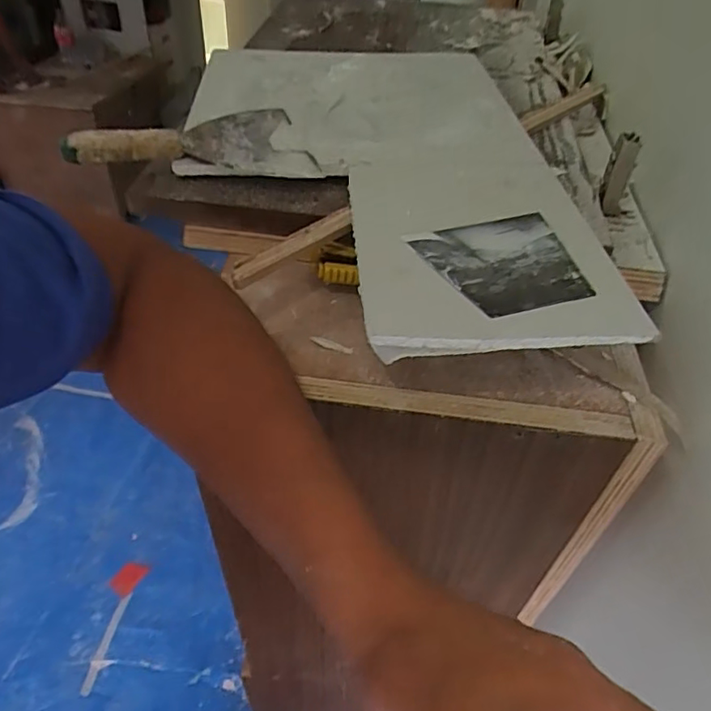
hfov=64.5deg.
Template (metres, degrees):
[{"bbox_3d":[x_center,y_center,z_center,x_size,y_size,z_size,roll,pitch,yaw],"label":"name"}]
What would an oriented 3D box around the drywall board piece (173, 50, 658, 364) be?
[{"bbox_3d":[0.008,-0.176,0.483,0.294,0.022,0.478,-2,46,-4],"label":"drywall board piece"}]

